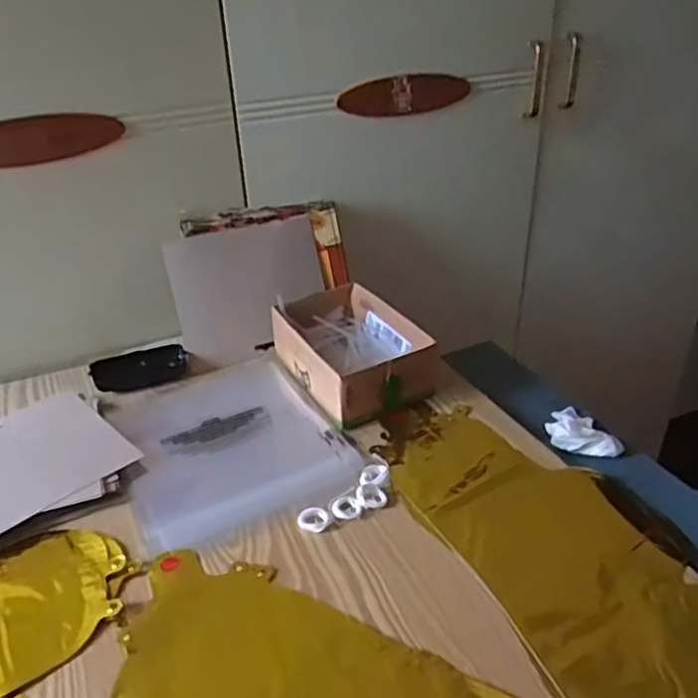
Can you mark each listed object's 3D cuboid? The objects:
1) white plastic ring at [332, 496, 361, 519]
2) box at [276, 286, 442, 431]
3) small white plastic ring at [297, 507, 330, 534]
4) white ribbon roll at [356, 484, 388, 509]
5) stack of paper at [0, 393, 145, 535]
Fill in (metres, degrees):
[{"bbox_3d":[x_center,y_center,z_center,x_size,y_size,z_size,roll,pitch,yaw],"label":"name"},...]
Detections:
[{"bbox_3d":[-0.002,0.144,0.581,0.026,0.006,0.023,0,32,3],"label":"white plastic ring"},{"bbox_3d":[0.001,-0.004,0.755,0.137,0.064,0.205,-17,35,-22],"label":"box"},{"bbox_3d":[-0.032,0.152,0.569,0.028,0.008,0.022,0,32,3],"label":"small white plastic ring"},{"bbox_3d":[0.021,0.135,0.589,0.027,0.008,0.024,-8,33,-9],"label":"white ribbon roll"},{"bbox_3d":[-0.335,0.116,0.633,0.215,0.016,0.173,-18,36,-24],"label":"stack of paper"}]

